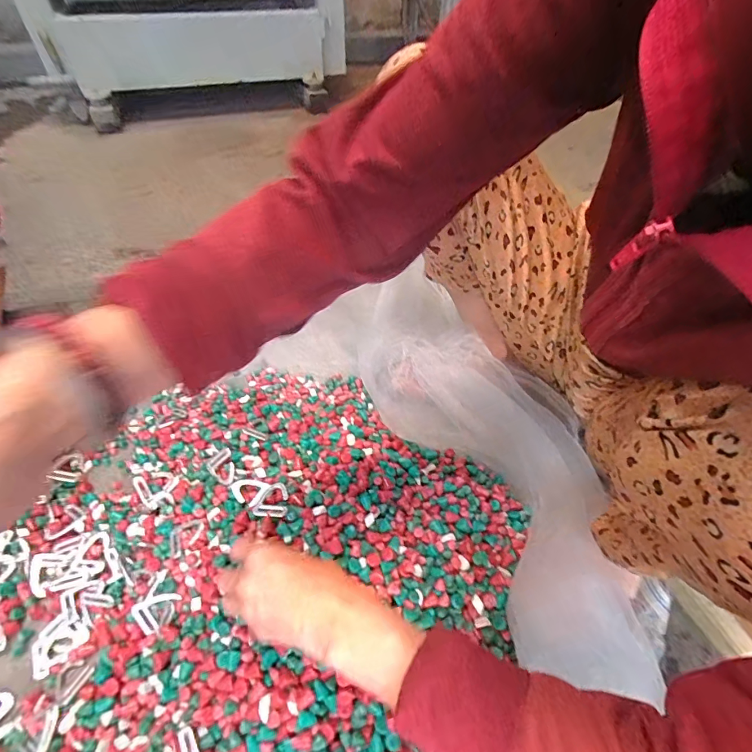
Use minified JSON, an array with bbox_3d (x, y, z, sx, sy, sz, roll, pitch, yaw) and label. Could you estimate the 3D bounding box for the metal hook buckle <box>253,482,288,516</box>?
[{"bbox_3d":[-0.115,0.137,0.455,0.035,0.008,0.044,-4,29,-11],"label":"metal hook buckle"}]

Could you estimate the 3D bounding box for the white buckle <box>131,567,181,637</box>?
[{"bbox_3d":[-0.225,0.230,0.422,0.039,0.021,0.042,35,56,26],"label":"white buckle"}]

